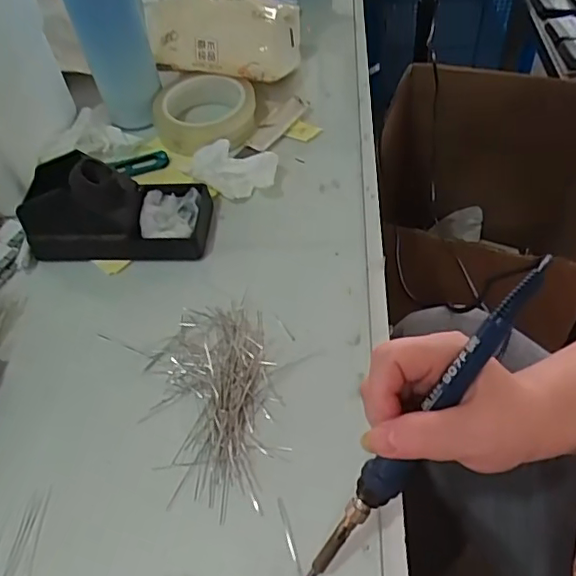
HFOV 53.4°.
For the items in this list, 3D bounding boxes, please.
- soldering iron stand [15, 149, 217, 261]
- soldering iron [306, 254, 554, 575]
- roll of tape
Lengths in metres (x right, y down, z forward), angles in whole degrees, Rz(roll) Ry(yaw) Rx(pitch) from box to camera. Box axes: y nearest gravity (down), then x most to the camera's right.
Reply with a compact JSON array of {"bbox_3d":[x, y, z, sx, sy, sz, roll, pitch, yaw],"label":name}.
[{"bbox_3d":[-0.152,-0.077,0.505,0.153,0.076,0.075,-1,52,4],"label":"soldering iron stand"},{"bbox_3d":[0.065,0.078,0.299,0.020,0.013,0.221,40,107,29],"label":"soldering iron"},{"bbox_3d":[-0.088,-0.191,0.605,0.103,0.036,0.103,-1,52,4],"label":"roll of tape"}]

